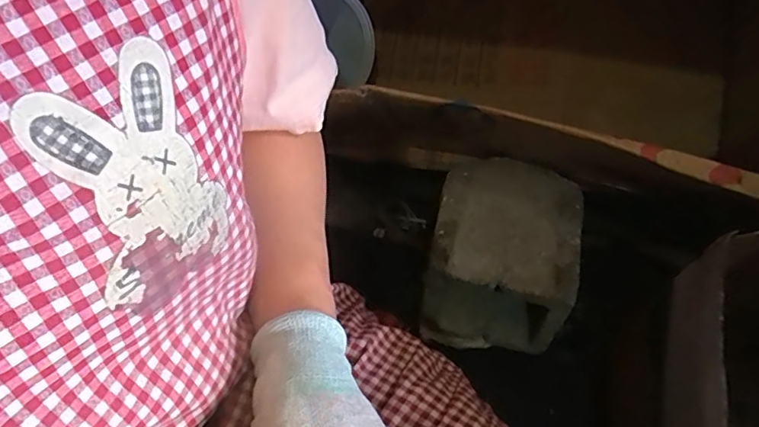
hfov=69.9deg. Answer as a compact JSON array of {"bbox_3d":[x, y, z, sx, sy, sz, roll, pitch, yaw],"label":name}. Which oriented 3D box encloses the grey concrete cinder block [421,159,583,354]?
[{"bbox_3d":[0.172,0.069,0.792,0.187,0.222,0.187,9,55,9],"label":"grey concrete cinder block"}]

